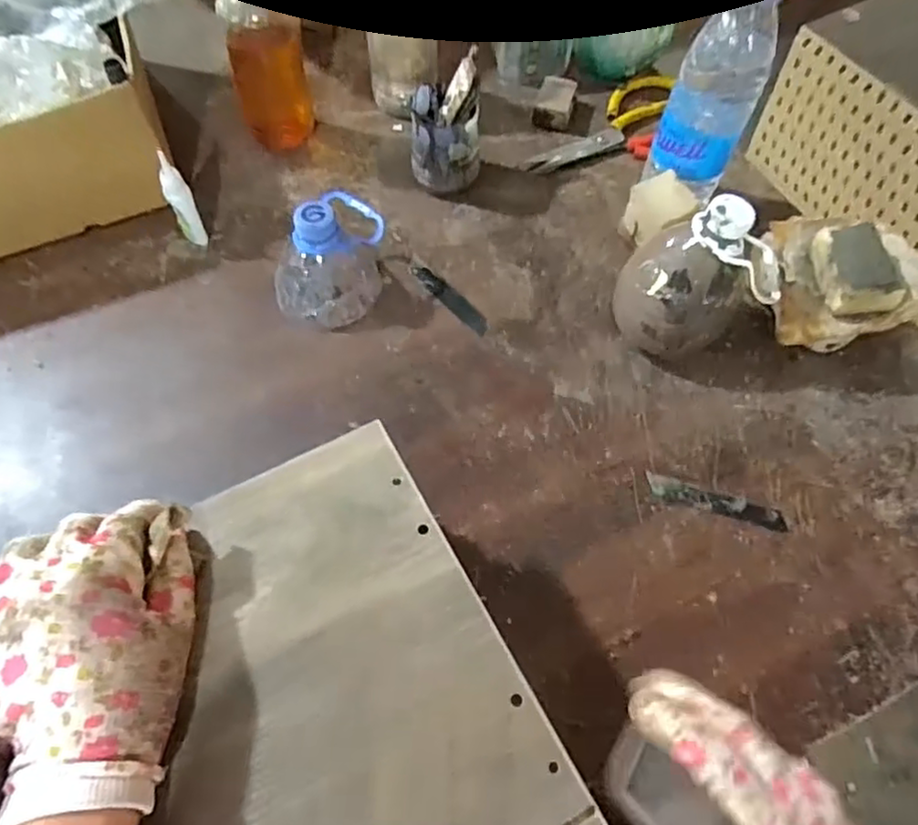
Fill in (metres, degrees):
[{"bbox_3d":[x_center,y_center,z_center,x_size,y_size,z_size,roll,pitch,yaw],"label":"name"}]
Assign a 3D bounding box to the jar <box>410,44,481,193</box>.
[{"bbox_3d":[-0.012,-0.256,0.614,0.064,0.094,0.074,3,62,1],"label":"jar"}]

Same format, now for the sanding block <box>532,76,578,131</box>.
[{"bbox_3d":[0.097,-0.315,0.685,0.037,0.026,0.049,15,63,8],"label":"sanding block"}]

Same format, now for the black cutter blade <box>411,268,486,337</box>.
[{"bbox_3d":[-0.007,-0.099,0.582,0.017,0.004,0.091,-39,69,-18],"label":"black cutter blade"}]

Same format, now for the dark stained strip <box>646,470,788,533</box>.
[{"bbox_3d":[0.187,0.066,0.491,0.099,0.004,0.019,16,64,8],"label":"dark stained strip"}]

